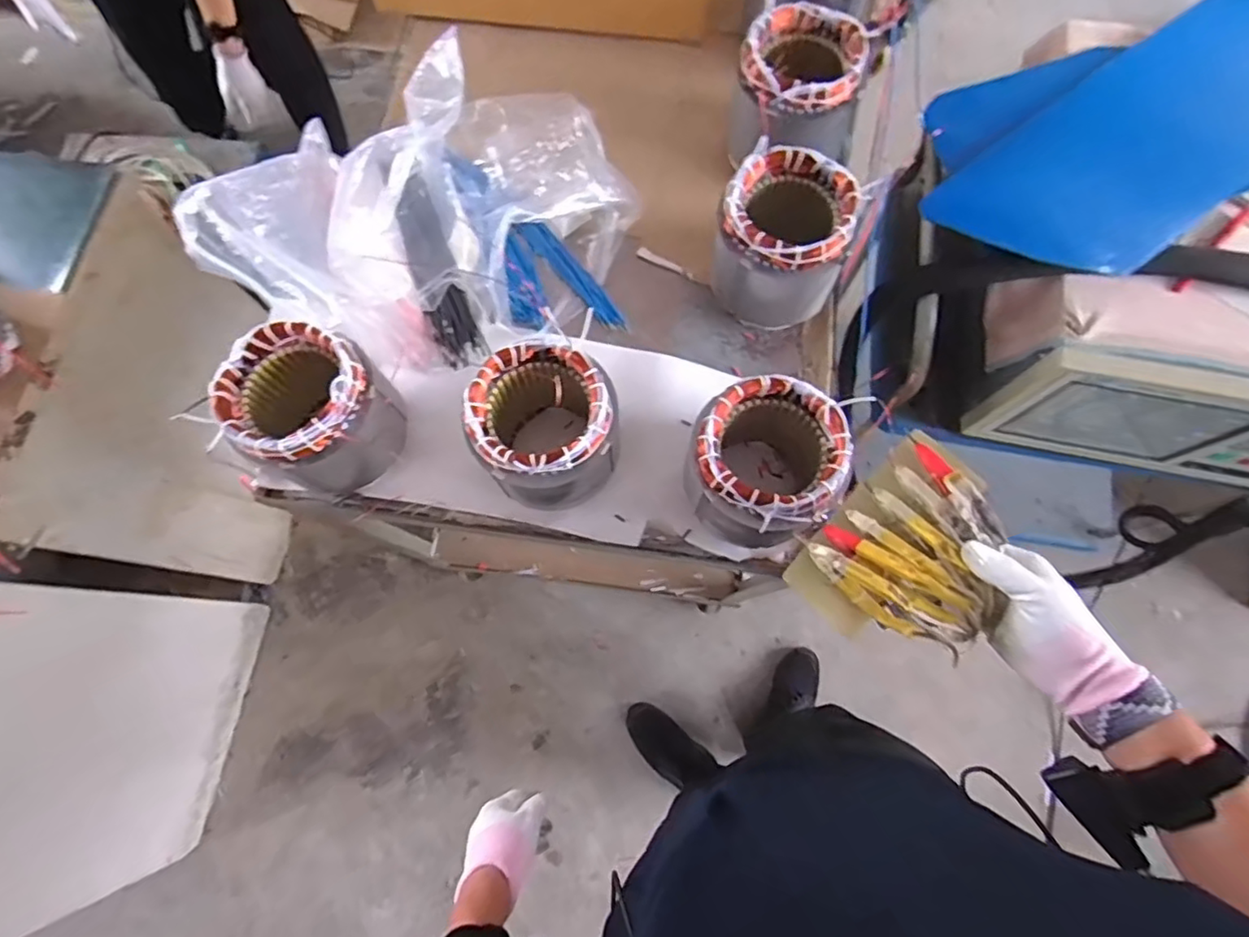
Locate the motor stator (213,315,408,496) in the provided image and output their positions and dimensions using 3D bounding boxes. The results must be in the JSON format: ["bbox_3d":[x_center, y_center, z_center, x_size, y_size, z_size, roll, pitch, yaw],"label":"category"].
[{"bbox_3d":[-0.330,-0.066,0.667,0.137,0.140,0.134,0,74,1],"label":"motor stator"}]

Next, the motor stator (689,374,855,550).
[{"bbox_3d":[0.144,-0.002,0.652,0.144,0.161,0.148,-31,76,-7],"label":"motor stator"}]

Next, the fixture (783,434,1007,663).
[{"bbox_3d":[0.237,0.073,0.496,0.163,0.054,0.143,-38,77,-9],"label":"fixture"}]

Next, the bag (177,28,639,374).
[{"bbox_3d":[-0.217,-0.336,0.721,0.424,0.245,0.364,-18,74,-4],"label":"bag"}]

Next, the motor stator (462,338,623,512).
[{"bbox_3d":[-0.081,-0.043,0.670,0.139,0.171,0.149,0,74,1],"label":"motor stator"}]

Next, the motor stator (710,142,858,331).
[{"bbox_3d":[0.182,-0.265,0.725,0.137,0.144,0.133,0,74,1],"label":"motor stator"}]

